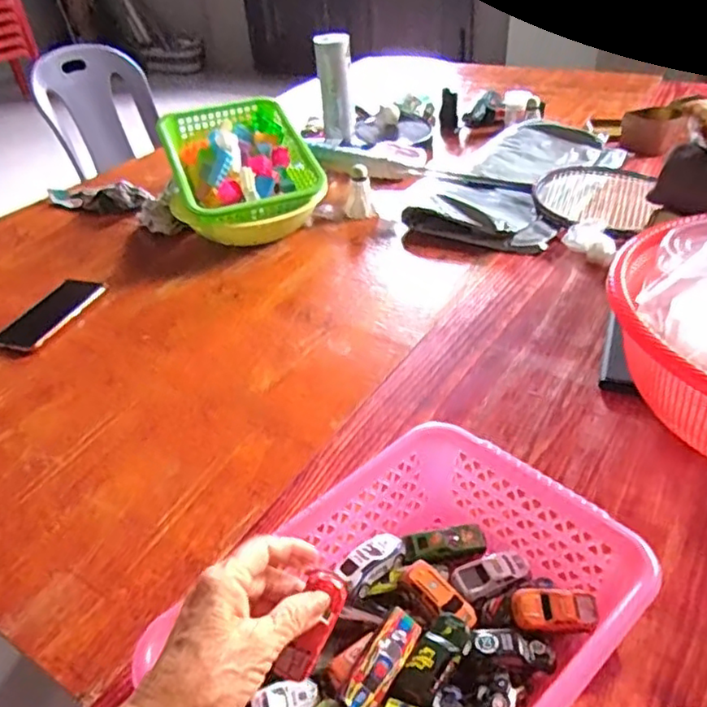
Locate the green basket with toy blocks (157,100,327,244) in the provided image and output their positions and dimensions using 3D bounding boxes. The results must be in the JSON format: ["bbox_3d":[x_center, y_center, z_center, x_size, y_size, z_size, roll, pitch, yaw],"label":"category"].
[{"bbox_3d":[-0.196,-0.309,1.079,0.239,0.120,0.319,-16,53,-15],"label":"green basket with toy blocks"}]

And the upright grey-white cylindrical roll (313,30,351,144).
[{"bbox_3d":[-0.031,-0.509,1.213,0.066,0.185,0.058,-10,37,-5],"label":"upright grey-white cylindrical roll"}]

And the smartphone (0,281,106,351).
[{"bbox_3d":[-0.430,-0.058,0.897,0.084,0.009,0.163,8,37,19],"label":"smartphone"}]

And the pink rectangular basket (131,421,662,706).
[{"bbox_3d":[0.035,0.192,0.427,0.302,0.074,0.208,-30,42,-31],"label":"pink rectangular basket"}]

